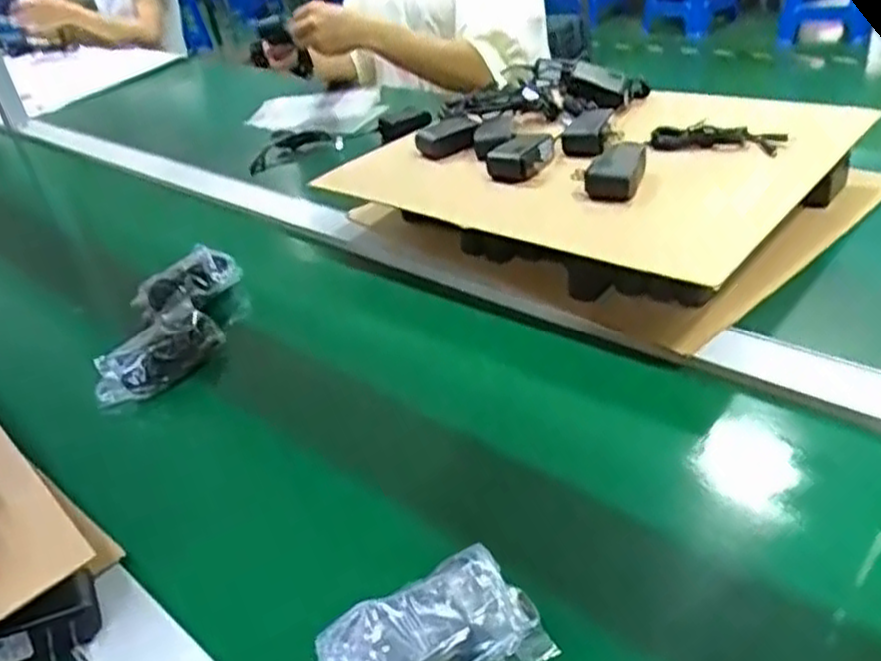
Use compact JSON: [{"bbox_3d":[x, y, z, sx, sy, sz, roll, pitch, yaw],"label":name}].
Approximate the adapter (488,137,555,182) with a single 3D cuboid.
[{"bbox_3d":[0.082,-0.176,0.790,0.043,0.028,0.079,12,36,29],"label":"adapter"}]

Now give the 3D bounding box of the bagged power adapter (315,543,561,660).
[{"bbox_3d":[-0.005,0.172,0.430,0.113,0.033,0.073,-25,35,-27],"label":"bagged power adapter"}]

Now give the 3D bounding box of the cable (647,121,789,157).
[{"bbox_3d":[0.272,-0.193,0.762,0.124,0.018,0.036,6,34,22],"label":"cable"}]

